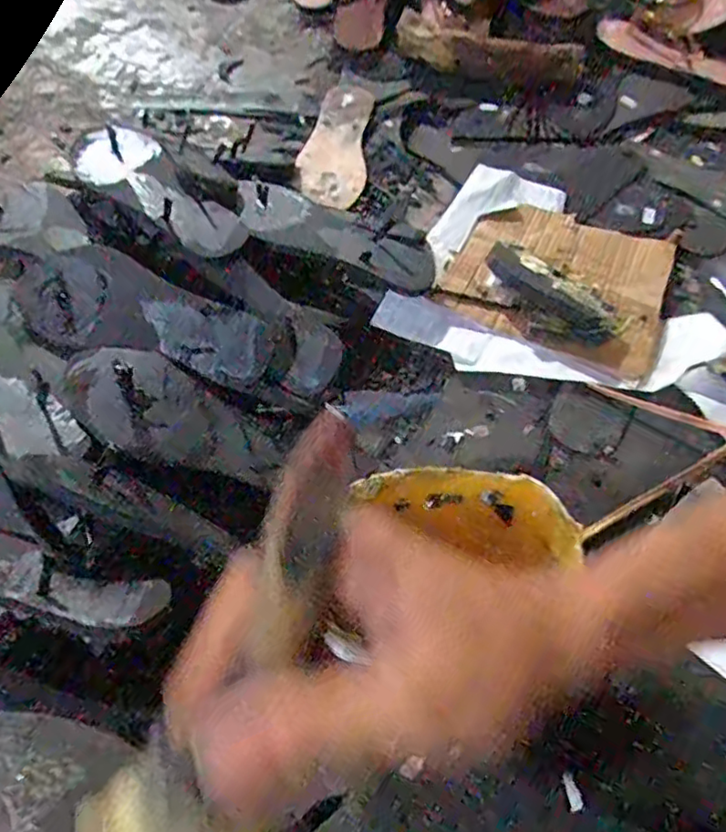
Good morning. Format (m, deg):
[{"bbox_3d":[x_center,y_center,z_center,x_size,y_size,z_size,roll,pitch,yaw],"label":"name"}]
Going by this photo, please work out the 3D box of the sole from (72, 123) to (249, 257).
[{"bbox_3d":[-0.210,-0.233,0.644,0.223,0.029,0.077,35,66,16],"label":"sole"}]

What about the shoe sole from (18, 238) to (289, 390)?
[{"bbox_3d":[-0.209,-0.089,0.591,0.273,0.053,0.118,18,62,8],"label":"shoe sole"}]

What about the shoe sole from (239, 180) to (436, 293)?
[{"bbox_3d":[-0.026,-0.196,0.676,0.215,0.014,0.093,17,52,-5],"label":"shoe sole"}]

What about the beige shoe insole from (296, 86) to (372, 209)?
[{"bbox_3d":[-0.036,-0.352,0.819,0.084,0.009,0.219,3,64,4],"label":"beige shoe insole"}]

